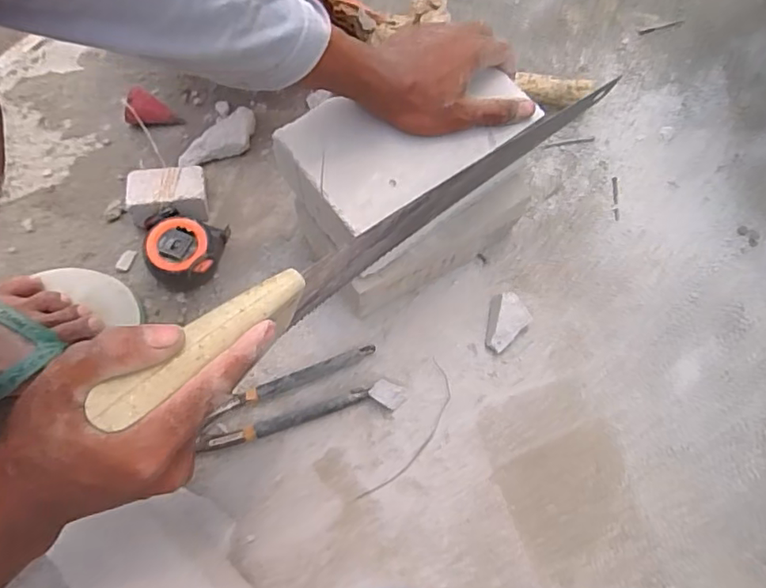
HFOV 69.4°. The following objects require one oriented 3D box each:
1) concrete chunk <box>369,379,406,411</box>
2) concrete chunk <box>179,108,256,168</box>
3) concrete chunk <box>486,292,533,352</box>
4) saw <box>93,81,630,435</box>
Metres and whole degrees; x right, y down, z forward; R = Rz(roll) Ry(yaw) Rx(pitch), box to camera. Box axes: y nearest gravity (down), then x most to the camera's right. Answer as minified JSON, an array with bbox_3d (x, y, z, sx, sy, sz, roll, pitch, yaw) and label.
[{"bbox_3d":[0.004,0.096,0.528,0.031,0.024,0.022,25,71,6],"label":"concrete chunk"},{"bbox_3d":[-0.177,-0.166,0.606,0.095,0.026,0.034,-39,76,-15],"label":"concrete chunk"},{"bbox_3d":[0.119,0.028,0.559,0.041,0.028,0.053,42,74,12],"label":"concrete chunk"},{"bbox_3d":[0.018,-0.047,0.409,0.023,0.109,0.468,45,53,12],"label":"saw"}]

